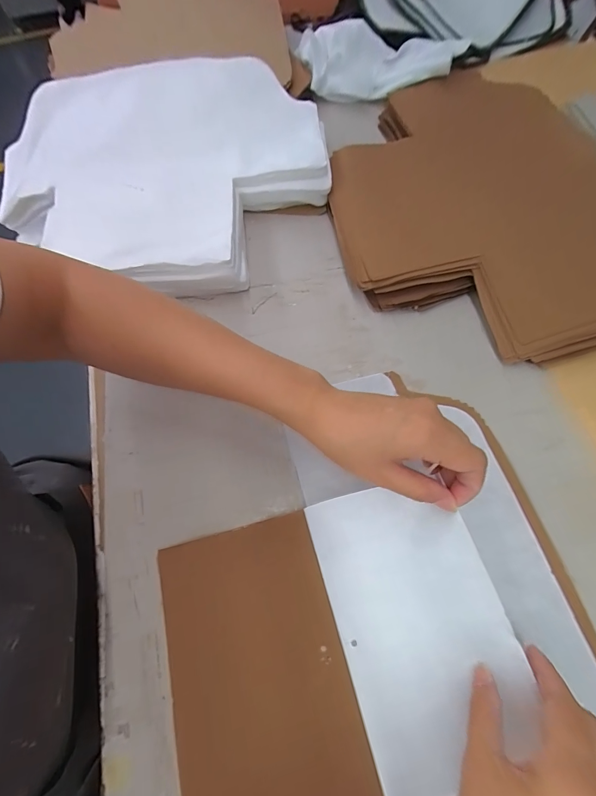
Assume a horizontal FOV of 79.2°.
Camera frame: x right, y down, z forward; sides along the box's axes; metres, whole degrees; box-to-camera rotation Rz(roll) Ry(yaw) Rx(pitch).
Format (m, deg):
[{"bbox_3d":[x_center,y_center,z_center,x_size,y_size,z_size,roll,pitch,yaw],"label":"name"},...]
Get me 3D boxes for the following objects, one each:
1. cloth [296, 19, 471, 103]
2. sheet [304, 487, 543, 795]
[{"bbox_3d":[0.116,-0.491,0.532,0.236,0.075,0.109,5,66,4],"label":"cloth"},{"bbox_3d":[0.085,0.163,0.257,0.115,0.024,0.195,-25,72,17],"label":"sheet"}]

